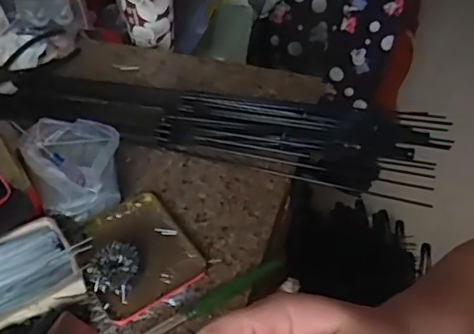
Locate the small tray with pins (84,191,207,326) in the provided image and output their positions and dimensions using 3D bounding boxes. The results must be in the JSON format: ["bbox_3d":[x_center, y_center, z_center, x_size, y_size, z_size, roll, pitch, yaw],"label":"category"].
[{"bbox_3d":[-0.096,0.083,0.547,0.100,0.012,0.124,-23,53,-27],"label":"small tray with pins"}]

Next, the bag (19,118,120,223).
[{"bbox_3d":[-0.167,-0.005,0.591,0.091,0.043,0.117,-20,52,-24],"label":"bag"}]

